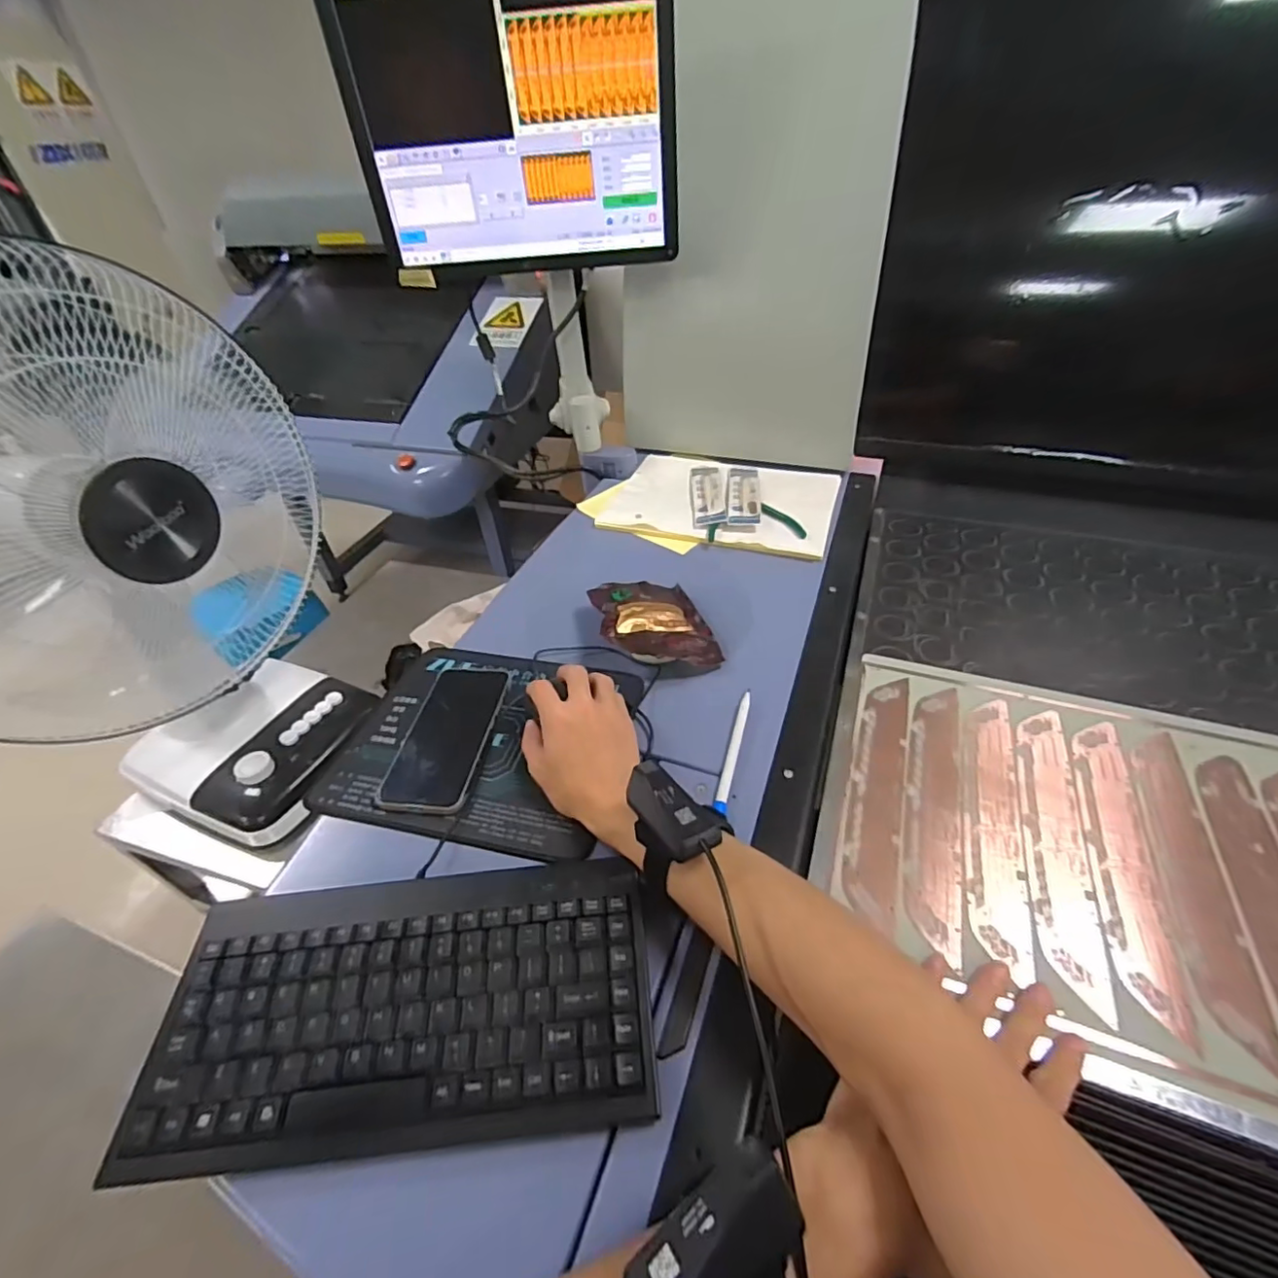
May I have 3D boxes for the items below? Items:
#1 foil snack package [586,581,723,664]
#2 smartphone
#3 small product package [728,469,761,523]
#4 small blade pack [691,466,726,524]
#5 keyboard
[{"bbox_3d":[0.014,-0.024,0.634,0.112,0.028,0.156,-11,42,-9],"label":"foil snack package"},{"bbox_3d":[-0.174,0.085,0.530,0.075,0.013,0.164,2,41,7],"label":"smartphone"},{"bbox_3d":[0.152,-0.214,0.837,0.045,0.015,0.178,3,41,8],"label":"small product package"},{"bbox_3d":[0.099,-0.214,0.840,0.043,0.011,0.170,-1,41,3],"label":"small blade pack"},{"bbox_3d":[-0.141,0.222,0.360,0.290,0.028,0.145,-5,41,-2],"label":"keyboard"}]

